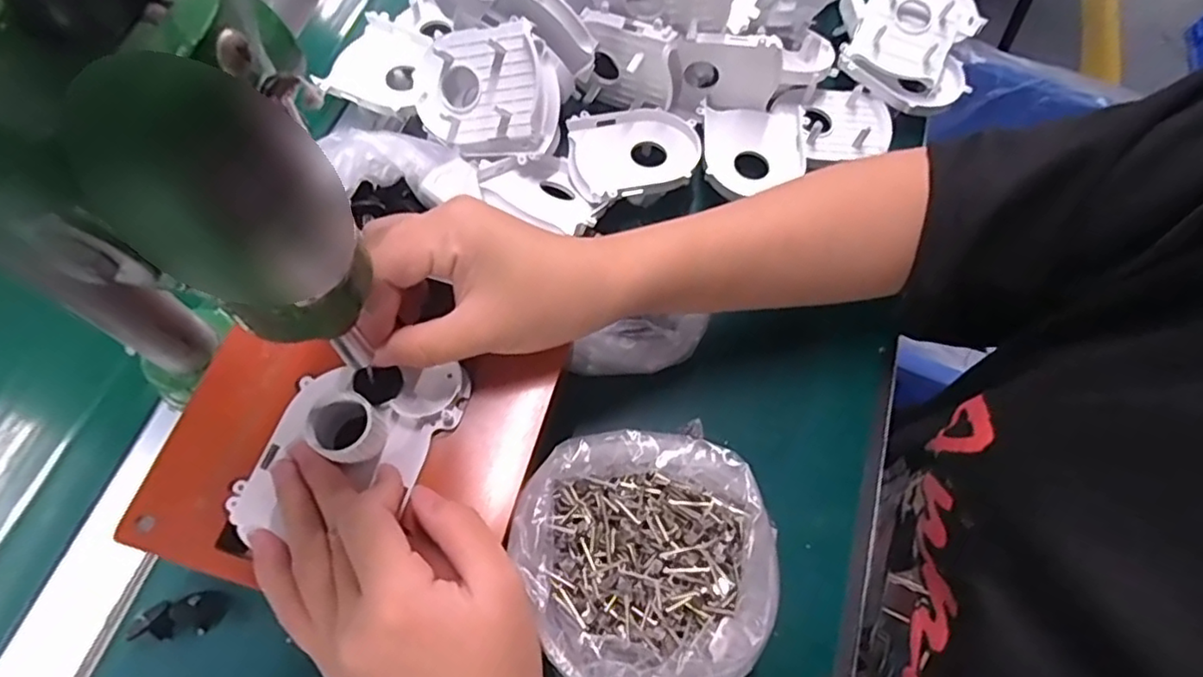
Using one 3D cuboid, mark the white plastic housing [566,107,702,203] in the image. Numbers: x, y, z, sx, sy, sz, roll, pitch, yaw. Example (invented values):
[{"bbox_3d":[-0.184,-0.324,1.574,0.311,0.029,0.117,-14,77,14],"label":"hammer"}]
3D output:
[{"bbox_3d":[0.021,-0.121,0.410,0.085,0.017,0.069,-14,69,-10],"label":"white plastic housing"}]

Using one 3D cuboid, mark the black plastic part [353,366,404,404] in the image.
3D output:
[{"bbox_3d":[-0.099,0.021,0.280,0.020,0.007,0.015,-6,68,-3],"label":"black plastic part"}]

